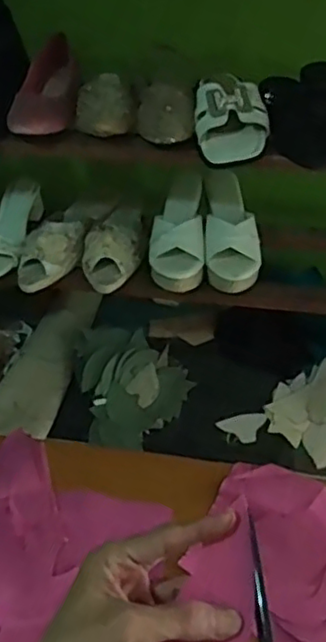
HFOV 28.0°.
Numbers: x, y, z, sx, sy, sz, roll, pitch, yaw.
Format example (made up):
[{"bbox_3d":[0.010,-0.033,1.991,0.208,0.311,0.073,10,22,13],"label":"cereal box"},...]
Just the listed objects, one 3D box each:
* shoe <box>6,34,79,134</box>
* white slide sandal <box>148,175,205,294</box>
[{"bbox_3d":[-0.157,-0.316,0.893,0.076,0.057,0.217,-3,43,2],"label":"shoe"},{"bbox_3d":[0.023,-0.141,1.025,0.083,0.064,0.210,-1,44,5],"label":"white slide sandal"}]

